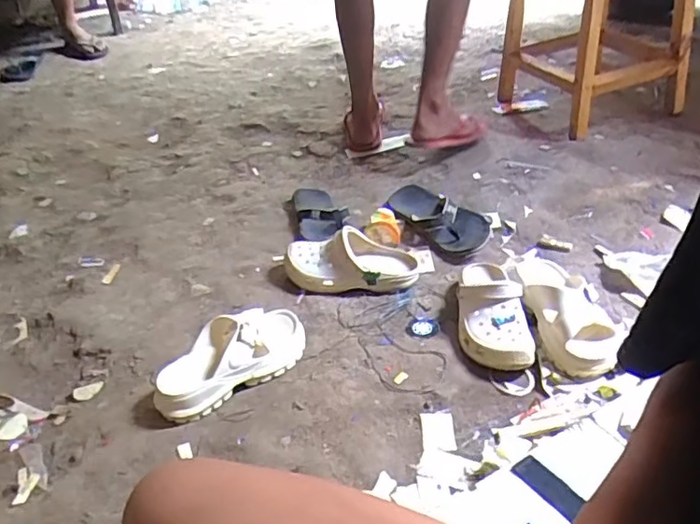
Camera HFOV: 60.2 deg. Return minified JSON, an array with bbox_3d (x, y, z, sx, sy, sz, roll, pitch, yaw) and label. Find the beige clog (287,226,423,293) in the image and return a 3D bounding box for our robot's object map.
[{"bbox_3d":[0.003,-0.010,1.076,0.226,0.096,0.114,-6,36,-7],"label":"beige clog"}]

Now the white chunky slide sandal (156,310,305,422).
[{"bbox_3d":[-0.173,0.138,0.901,0.247,0.078,0.102,-25,42,-30],"label":"white chunky slide sandal"}]

